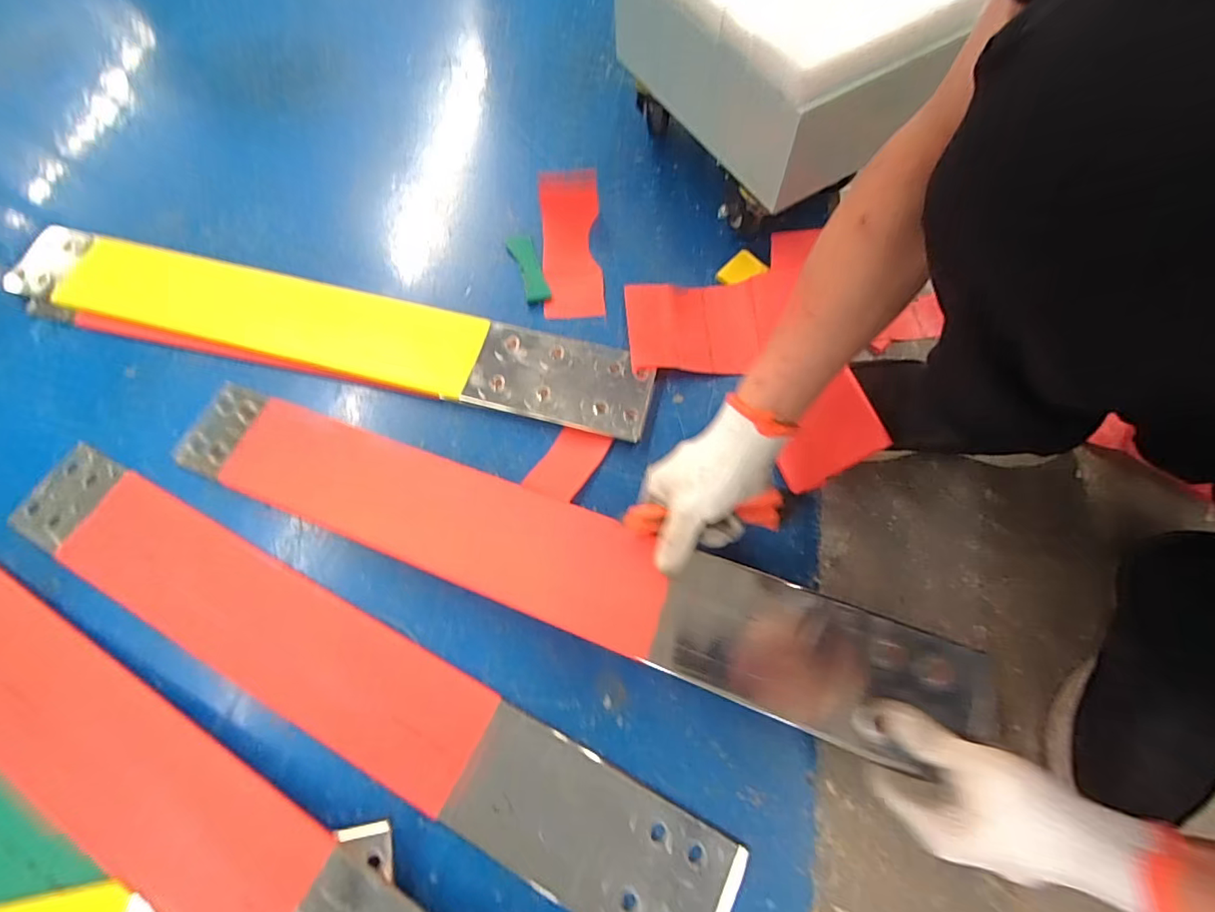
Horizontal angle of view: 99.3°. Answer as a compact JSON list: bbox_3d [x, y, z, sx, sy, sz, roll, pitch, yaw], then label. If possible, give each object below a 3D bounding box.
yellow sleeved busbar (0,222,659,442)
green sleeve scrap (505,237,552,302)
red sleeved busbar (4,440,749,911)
[{"bbox_3d":[-0.326,-0.151,0.577,0.759,0.021,0.101,14,71,7],"label":"yellow sleeved busbar"},{"bbox_3d":[-0.094,-0.223,0.604,0.029,0.012,0.108,-17,70,-4],"label":"green sleeve scrap"},{"bbox_3d":[-0.244,0.183,0.450,0.735,0.013,0.097,26,73,10],"label":"red sleeved busbar"}]

